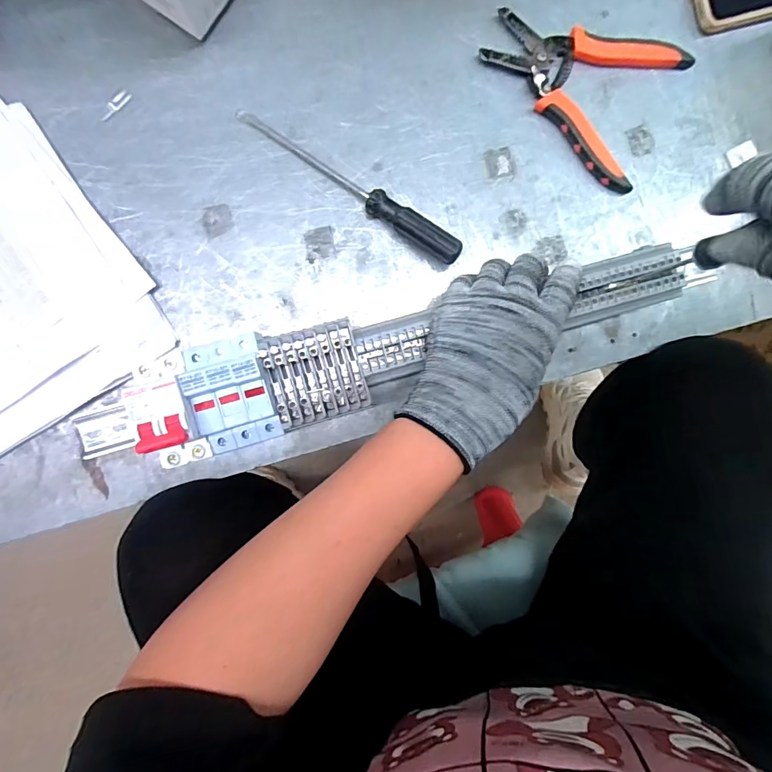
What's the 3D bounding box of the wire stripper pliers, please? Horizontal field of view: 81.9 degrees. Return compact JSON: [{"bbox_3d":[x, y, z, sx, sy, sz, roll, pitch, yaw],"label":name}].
[{"bbox_3d":[0.156,-0.249,0.357,0.153,0.013,0.118,28,91,-5],"label":"wire stripper pliers"}]

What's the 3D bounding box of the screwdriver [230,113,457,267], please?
[{"bbox_3d":[-0.028,-0.156,0.345,0.199,0.026,0.019,34,90,-5],"label":"screwdriver"}]

